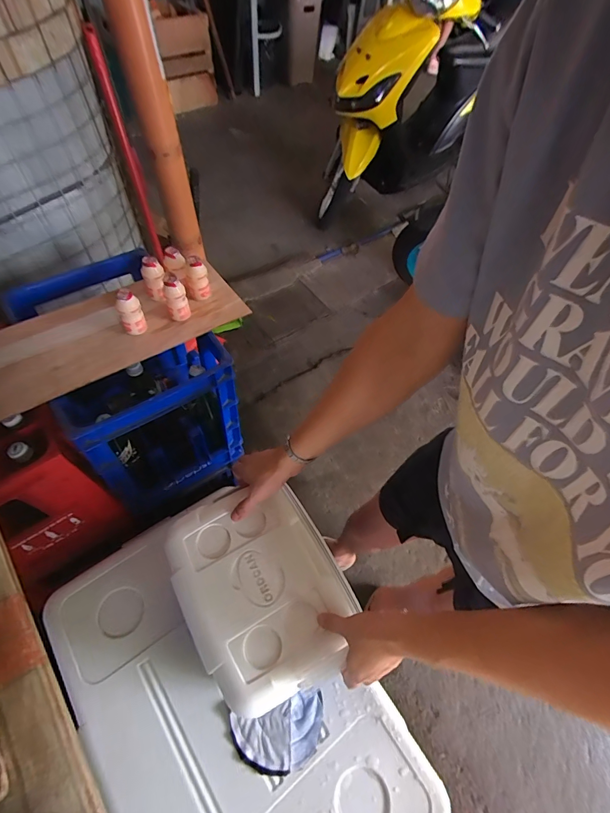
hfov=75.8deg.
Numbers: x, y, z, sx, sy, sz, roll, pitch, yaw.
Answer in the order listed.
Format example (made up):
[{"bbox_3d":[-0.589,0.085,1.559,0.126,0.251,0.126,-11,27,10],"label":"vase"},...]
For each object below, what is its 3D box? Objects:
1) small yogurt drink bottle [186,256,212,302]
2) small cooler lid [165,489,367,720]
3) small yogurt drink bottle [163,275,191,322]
[{"bbox_3d":[-0.204,-0.247,0.757,0.035,0.088,0.031,-12,59,-12],"label":"small yogurt drink bottle"},{"bbox_3d":[-0.063,0.250,0.565,0.218,0.027,0.280,-23,62,-18],"label":"small cooler lid"},{"bbox_3d":[-0.237,-0.200,0.726,0.035,0.082,0.033,-16,59,-14],"label":"small yogurt drink bottle"}]

